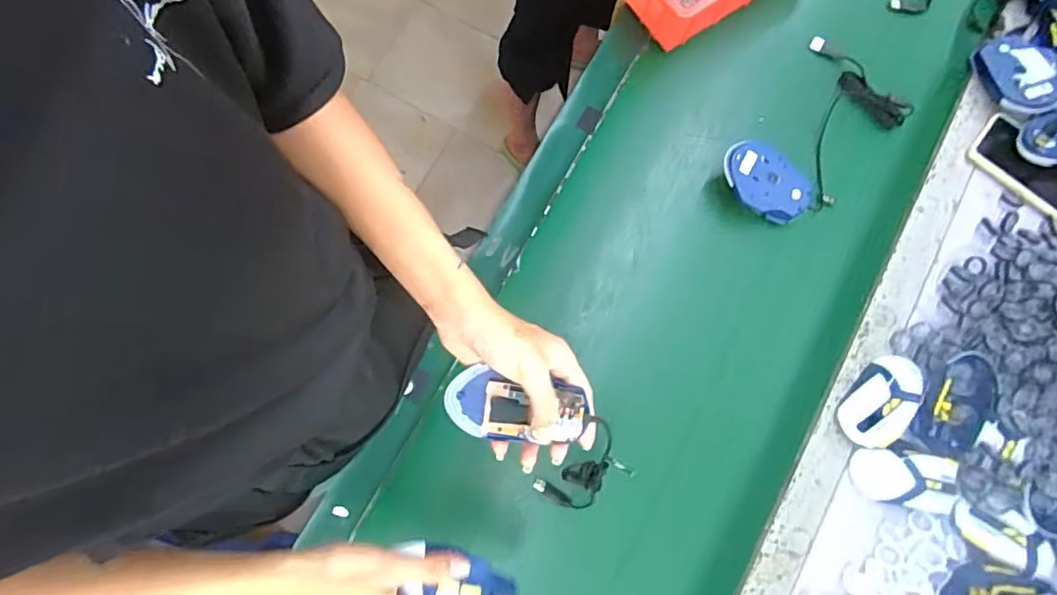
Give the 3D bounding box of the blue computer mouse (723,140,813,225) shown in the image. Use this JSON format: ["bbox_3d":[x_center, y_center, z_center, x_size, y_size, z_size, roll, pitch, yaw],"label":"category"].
[{"bbox_3d":[0.288,-0.139,0.666,0.117,0.034,0.072,26,92,-8],"label":"blue computer mouse"}]

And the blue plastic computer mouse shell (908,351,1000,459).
[{"bbox_3d":[0.490,0.120,0.622,0.072,0.023,0.124,38,82,8],"label":"blue plastic computer mouse shell"}]

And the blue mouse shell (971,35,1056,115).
[{"bbox_3d":[0.632,-0.286,0.697,0.071,0.045,0.116,-23,79,-4],"label":"blue mouse shell"}]

